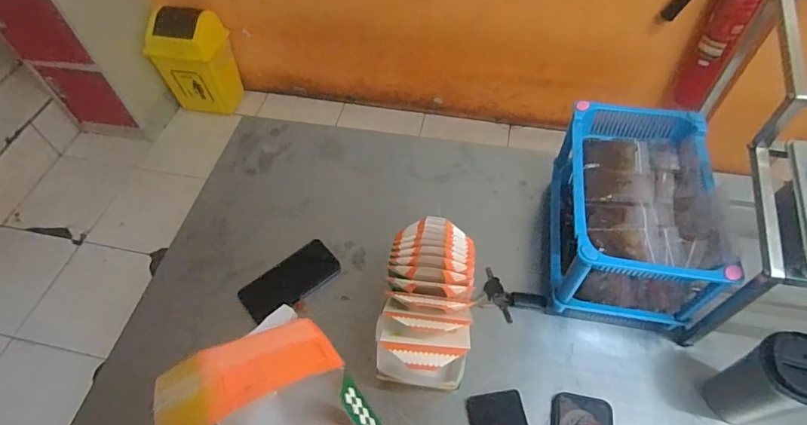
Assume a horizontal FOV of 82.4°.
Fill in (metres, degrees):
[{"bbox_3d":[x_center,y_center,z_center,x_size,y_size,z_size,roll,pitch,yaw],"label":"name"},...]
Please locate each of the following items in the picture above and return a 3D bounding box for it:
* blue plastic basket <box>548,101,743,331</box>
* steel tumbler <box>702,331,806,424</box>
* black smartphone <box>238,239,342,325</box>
[{"bbox_3d":[0.357,0.006,0.751,0.199,0.194,0.304,7,57,7],"label":"blue plastic basket"},{"bbox_3d":[0.471,0.223,0.604,0.073,0.166,0.085,-15,57,-7],"label":"steel tumbler"},{"bbox_3d":[-0.200,0.120,0.815,0.169,0.018,0.085,-35,62,-19],"label":"black smartphone"}]

